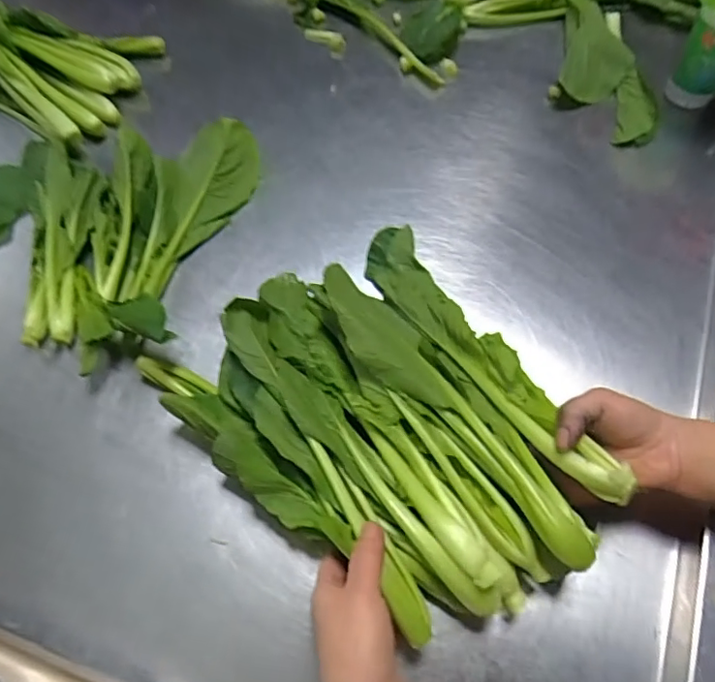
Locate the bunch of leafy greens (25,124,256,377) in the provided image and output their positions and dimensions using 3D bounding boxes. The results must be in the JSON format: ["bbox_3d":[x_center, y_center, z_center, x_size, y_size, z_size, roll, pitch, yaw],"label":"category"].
[{"bbox_3d":[-0.204,-0.106,0.513,0.219,0.055,0.274,-6,62,-3],"label":"bunch of leafy greens"}]

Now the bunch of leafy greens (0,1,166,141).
[{"bbox_3d":[-0.398,-0.341,0.624,0.304,0.066,0.186,19,64,10],"label":"bunch of leafy greens"}]

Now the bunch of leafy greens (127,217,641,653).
[{"bbox_3d":[0.032,0.049,0.421,0.312,0.068,0.252,40,69,19],"label":"bunch of leafy greens"}]

